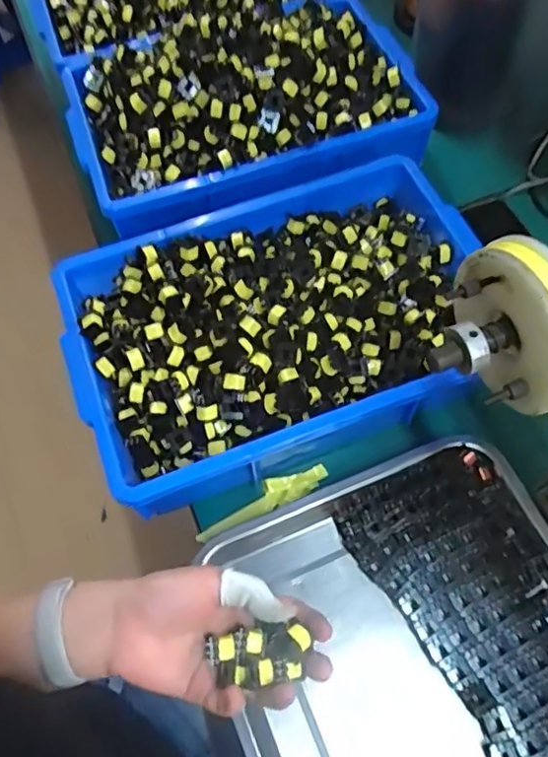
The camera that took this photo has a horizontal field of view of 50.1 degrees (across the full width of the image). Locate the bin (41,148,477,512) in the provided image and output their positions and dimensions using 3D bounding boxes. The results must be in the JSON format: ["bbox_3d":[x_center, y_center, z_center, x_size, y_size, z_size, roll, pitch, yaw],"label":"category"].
[{"bbox_3d":[0.013,-0.049,0.541,0.375,0.105,0.237,-21,63,-8],"label":"bin"}]

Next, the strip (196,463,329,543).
[{"bbox_3d":[-0.010,0.110,0.522,0.126,0.014,0.026,-28,64,-12],"label":"strip"}]

